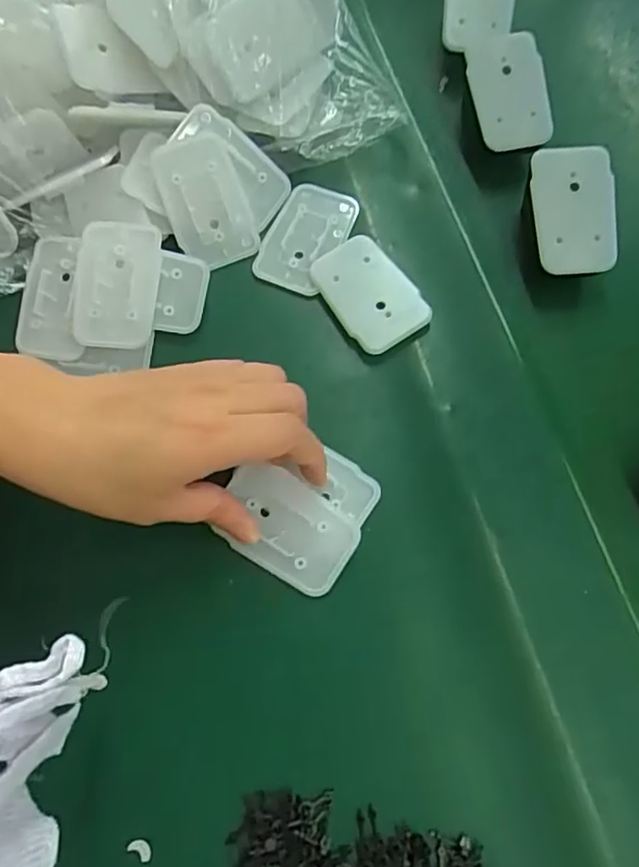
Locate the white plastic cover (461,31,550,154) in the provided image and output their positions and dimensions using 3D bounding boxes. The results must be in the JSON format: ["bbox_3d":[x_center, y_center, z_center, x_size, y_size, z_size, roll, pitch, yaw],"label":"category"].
[{"bbox_3d":[0.111,-0.199,0.352,0.043,0.008,0.063,-15,98,5],"label":"white plastic cover"}]

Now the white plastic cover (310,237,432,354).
[{"bbox_3d":[0.026,-0.076,0.331,0.042,0.010,0.065,-33,73,-9],"label":"white plastic cover"}]

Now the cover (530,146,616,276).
[{"bbox_3d":[0.134,-0.117,0.319,0.043,0.008,0.063,-5,98,-4],"label":"cover"}]

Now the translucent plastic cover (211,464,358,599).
[{"bbox_3d":[-0.016,0.045,0.295,0.066,0.008,0.045,30,92,9],"label":"translucent plastic cover"}]

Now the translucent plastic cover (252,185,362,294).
[{"bbox_3d":[-0.007,-0.112,0.347,0.040,0.012,0.063,27,74,10],"label":"translucent plastic cover"}]

